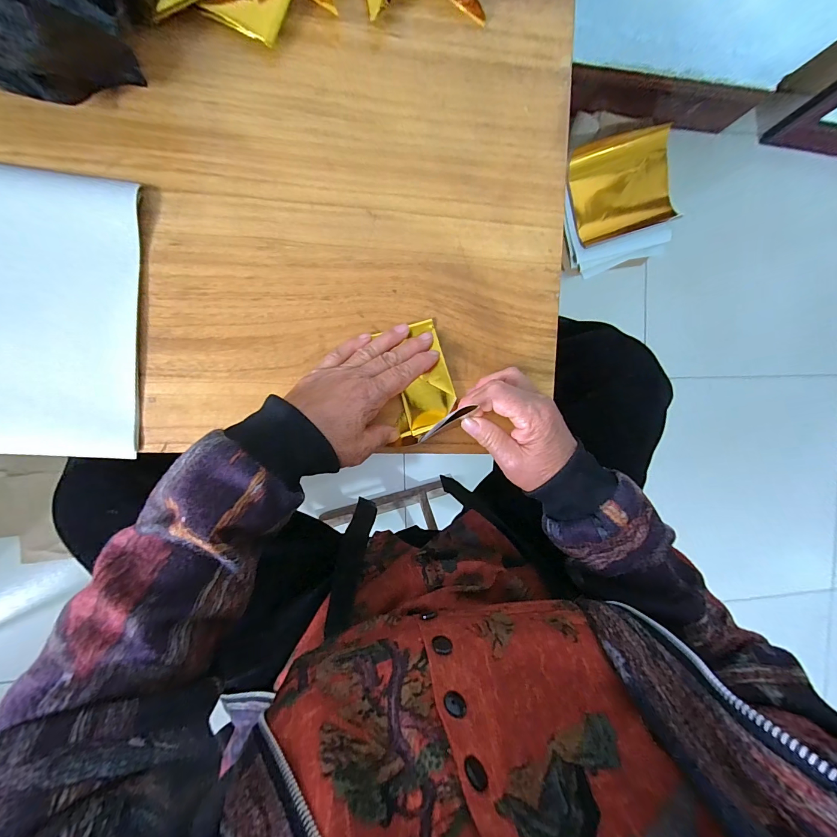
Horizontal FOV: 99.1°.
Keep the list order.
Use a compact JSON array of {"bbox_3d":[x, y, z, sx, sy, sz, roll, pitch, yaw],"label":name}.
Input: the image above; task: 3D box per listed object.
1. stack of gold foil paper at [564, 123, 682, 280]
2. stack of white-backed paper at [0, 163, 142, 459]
[{"bbox_3d":[0.458,-0.492,0.822,0.258,0.073,0.280,-11,96,-7],"label":"stack of gold foil paper"},{"bbox_3d":[-0.356,-0.086,0.279,0.251,0.011,0.226,3,93,-8],"label":"stack of white-backed paper"}]

